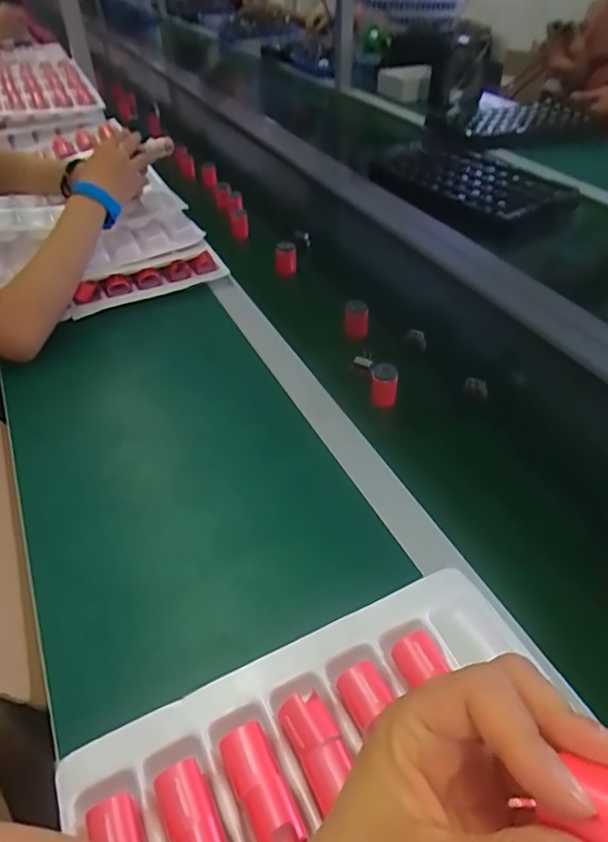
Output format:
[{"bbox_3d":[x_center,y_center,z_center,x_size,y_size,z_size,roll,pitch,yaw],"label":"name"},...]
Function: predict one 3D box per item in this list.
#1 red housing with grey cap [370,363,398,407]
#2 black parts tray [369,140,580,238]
[{"bbox_3d":[0.090,-0.039,0.634,0.029,0.042,0.027,6,42,5],"label":"red housing with grey cap"},{"bbox_3d":[0.320,-0.451,1.069,0.352,0.068,0.213,34,52,31],"label":"black parts tray"}]

